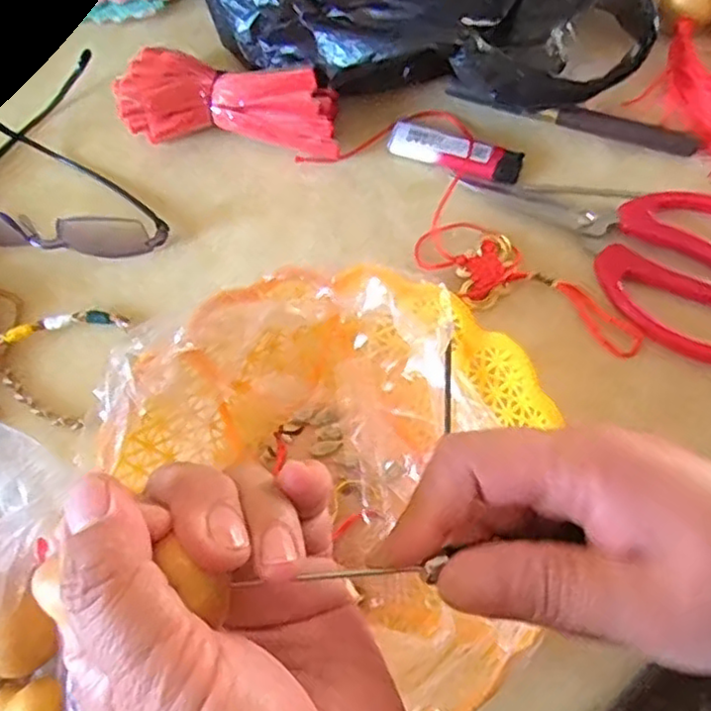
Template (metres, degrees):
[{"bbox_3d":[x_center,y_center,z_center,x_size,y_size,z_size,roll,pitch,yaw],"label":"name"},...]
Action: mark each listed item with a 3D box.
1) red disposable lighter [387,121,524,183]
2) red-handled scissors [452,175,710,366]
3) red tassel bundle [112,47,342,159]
[{"bbox_3d":[0.060,-0.122,0.415,0.079,0.013,0.023,16,69,8],"label":"red disposable lighter"},{"bbox_3d":[0.155,-0.072,0.383,0.176,0.017,0.096,36,73,15],"label":"red-handled scissors"},{"bbox_3d":[-0.074,-0.153,0.419,0.130,0.041,0.056,5,68,4],"label":"red tassel bundle"}]

